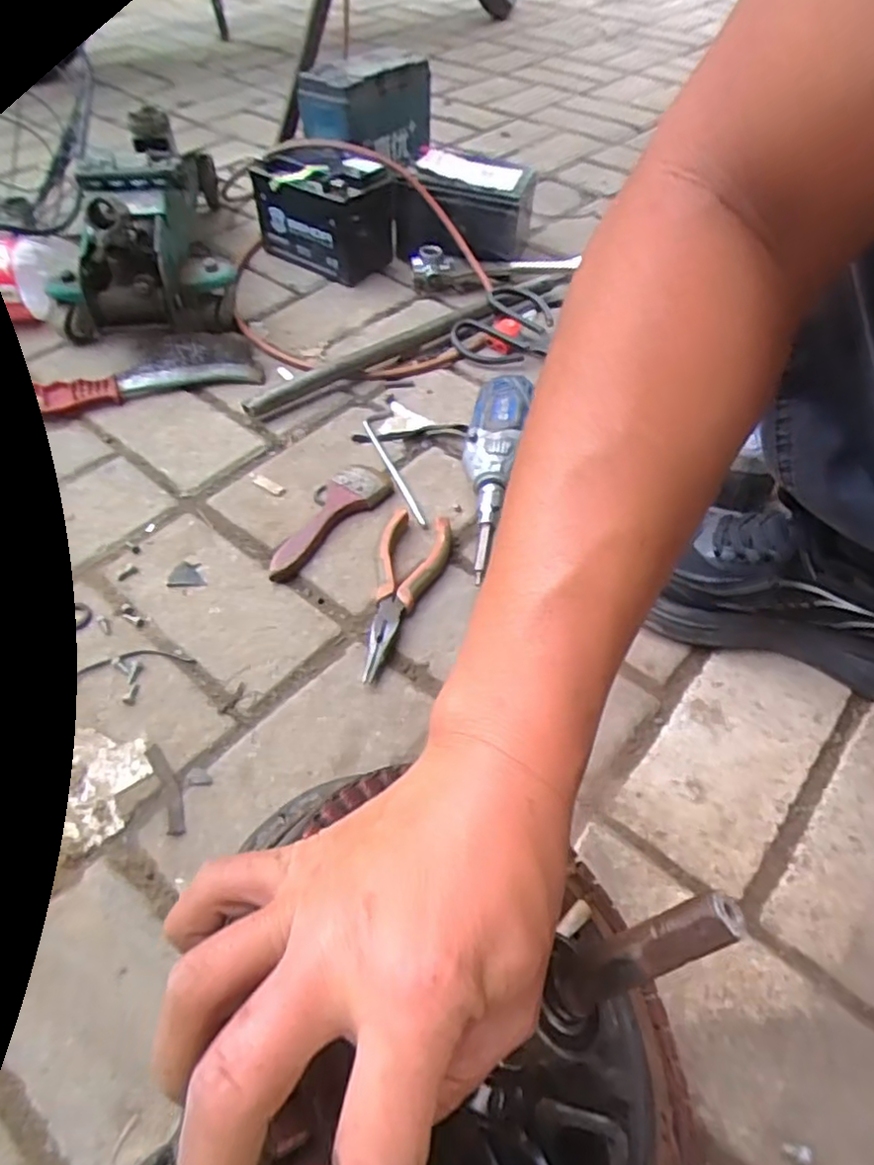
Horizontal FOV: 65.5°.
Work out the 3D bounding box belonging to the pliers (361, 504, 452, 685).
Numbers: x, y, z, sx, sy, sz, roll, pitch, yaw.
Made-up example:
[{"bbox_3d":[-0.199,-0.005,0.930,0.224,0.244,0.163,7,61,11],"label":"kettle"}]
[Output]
[{"bbox_3d":[-0.029,0.007,0.505,0.050,0.019,0.147,13,52,9],"label":"pliers"}]

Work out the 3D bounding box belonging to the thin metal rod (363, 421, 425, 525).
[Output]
[{"bbox_3d":[-0.039,-0.099,0.601,0.008,0.008,0.139,-17,53,-15],"label":"thin metal rod"}]

